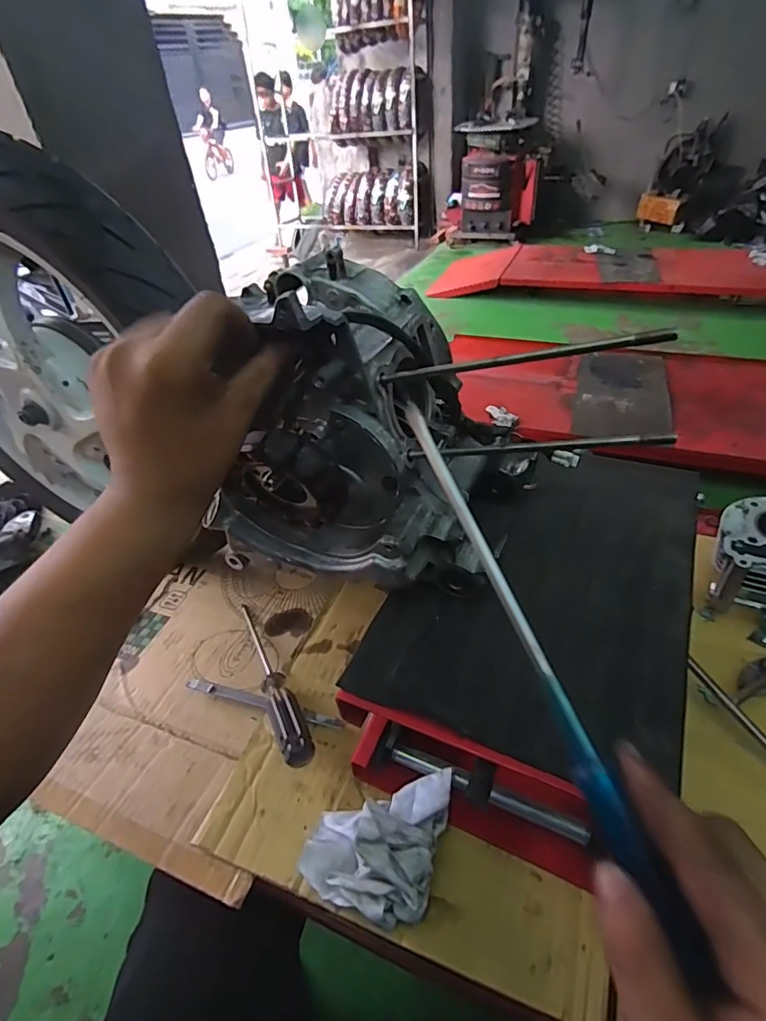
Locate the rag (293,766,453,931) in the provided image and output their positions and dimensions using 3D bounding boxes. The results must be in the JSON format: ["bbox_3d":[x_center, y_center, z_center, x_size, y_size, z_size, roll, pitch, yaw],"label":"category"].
[{"bbox_3d":[-0.006,0.251,0.403,0.103,0.069,0.111,10,44,18],"label":"rag"}]

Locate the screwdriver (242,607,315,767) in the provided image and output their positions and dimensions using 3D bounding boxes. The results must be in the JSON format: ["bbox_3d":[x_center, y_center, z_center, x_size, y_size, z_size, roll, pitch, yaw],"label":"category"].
[{"bbox_3d":[-0.120,0.174,0.537,0.030,0.022,0.229,-22,28,-17],"label":"screwdriver"}]

